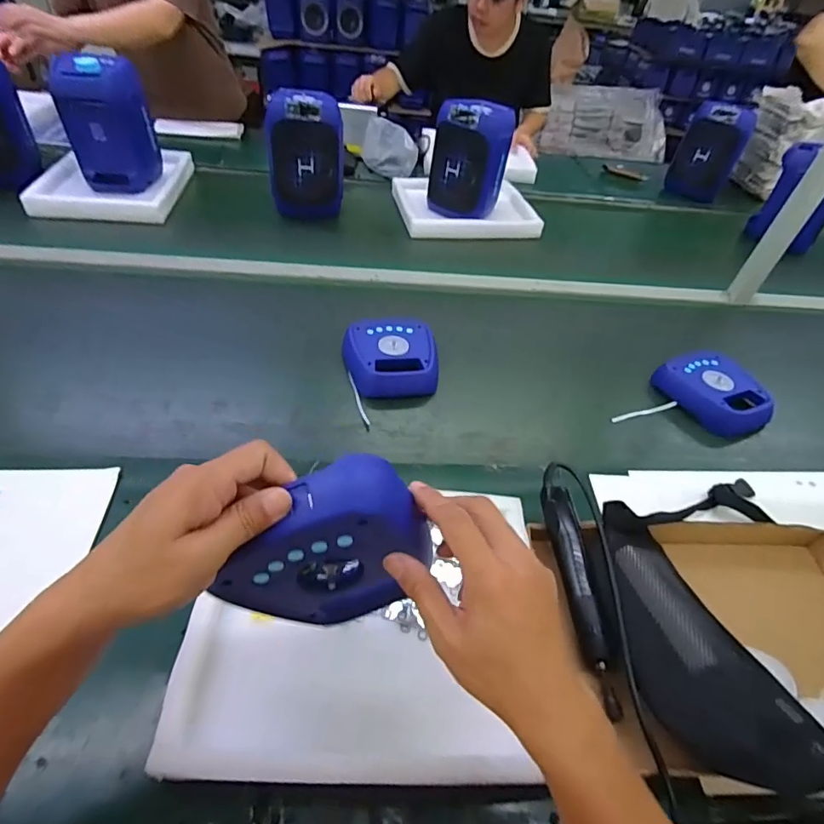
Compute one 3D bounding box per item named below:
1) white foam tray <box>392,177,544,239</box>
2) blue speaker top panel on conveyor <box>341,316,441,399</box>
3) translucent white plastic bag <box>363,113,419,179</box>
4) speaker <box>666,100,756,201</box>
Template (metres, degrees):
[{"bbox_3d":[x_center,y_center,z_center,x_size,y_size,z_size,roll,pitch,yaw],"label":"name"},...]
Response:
[{"bbox_3d":[0.140,-0.552,1.287,0.357,0.053,0.260,-1,45,-9],"label":"white foam tray"},{"bbox_3d":[-0.037,-0.098,0.836,0.157,0.048,0.173,1,45,-7],"label":"blue speaker top panel on conveyor"},{"bbox_3d":[-0.069,-0.766,1.409,0.151,0.142,0.071,30,49,21],"label":"translucent white plastic bag"},{"bbox_3d":[0.916,-0.803,1.481,0.170,0.239,0.143,26,48,18],"label":"speaker"}]

